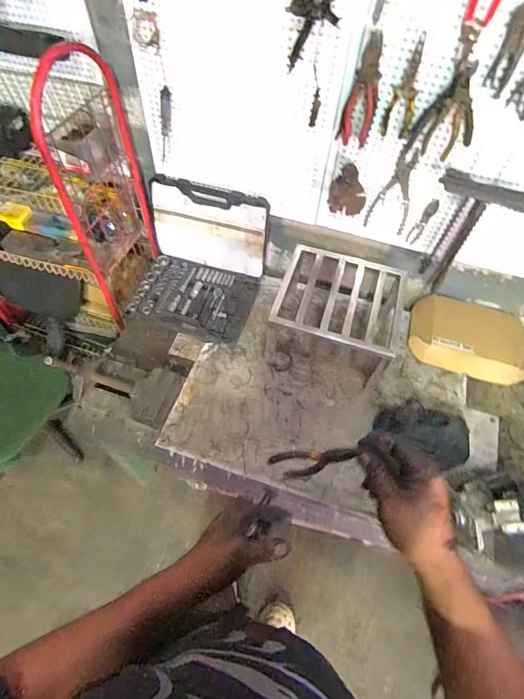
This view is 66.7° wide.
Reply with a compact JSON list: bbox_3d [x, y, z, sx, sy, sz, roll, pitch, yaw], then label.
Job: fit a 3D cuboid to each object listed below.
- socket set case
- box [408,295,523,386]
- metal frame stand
[{"bbox_3d":[-0.200,-0.266,1.227,0.404,0.276,0.373,11,59,4],"label":"socket set case"},{"bbox_3d":[0.660,-0.040,1.262,0.365,0.102,0.260,15,59,6],"label":"box"},{"bbox_3d":[0.217,-0.110,1.187,0.338,0.221,0.341,15,59,6],"label":"metal frame stand"}]

